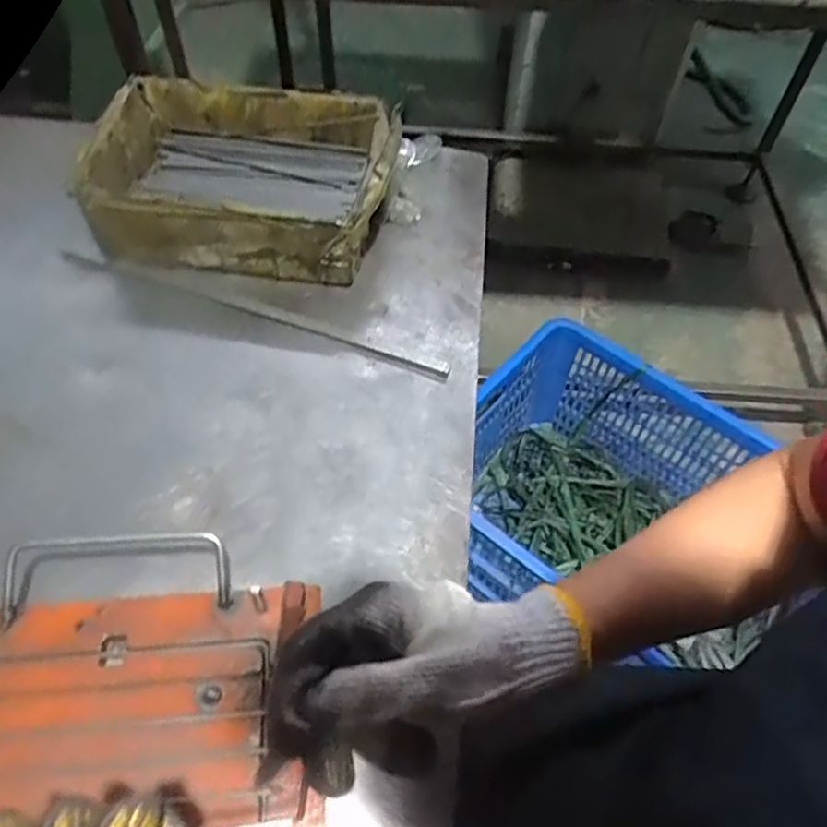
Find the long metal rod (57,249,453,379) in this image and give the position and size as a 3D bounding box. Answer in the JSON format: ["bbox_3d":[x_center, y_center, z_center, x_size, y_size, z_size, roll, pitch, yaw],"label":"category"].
[{"bbox_3d":[-0.137,-0.086,0.567,0.348,0.006,0.014,19,57,8],"label":"long metal rod"}]

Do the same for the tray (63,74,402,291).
[{"bbox_3d":[-0.147,-0.209,0.605,0.248,0.081,0.175,8,56,1],"label":"tray"}]

